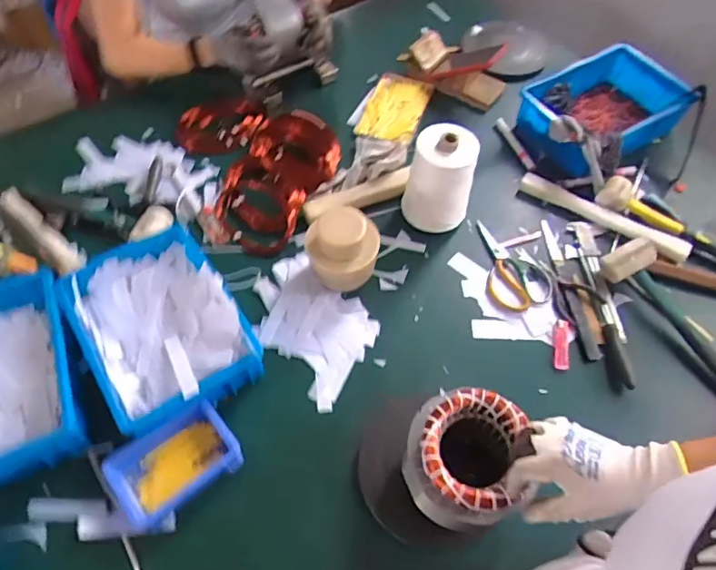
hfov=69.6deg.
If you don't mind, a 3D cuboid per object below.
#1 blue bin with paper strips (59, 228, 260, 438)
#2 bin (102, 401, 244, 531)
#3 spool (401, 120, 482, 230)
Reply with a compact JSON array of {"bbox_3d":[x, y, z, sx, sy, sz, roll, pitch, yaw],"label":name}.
[{"bbox_3d":[-0.282,0.062,0.750,0.207,0.085,0.284,-29,63,-17],"label":"blue bin with paper strips"},{"bbox_3d":[-0.235,0.229,0.667,0.149,0.051,0.100,-33,65,-19],"label":"bin"},{"bbox_3d":[0.136,-0.171,0.862,0.109,0.171,0.097,8,59,4],"label":"spool"}]

